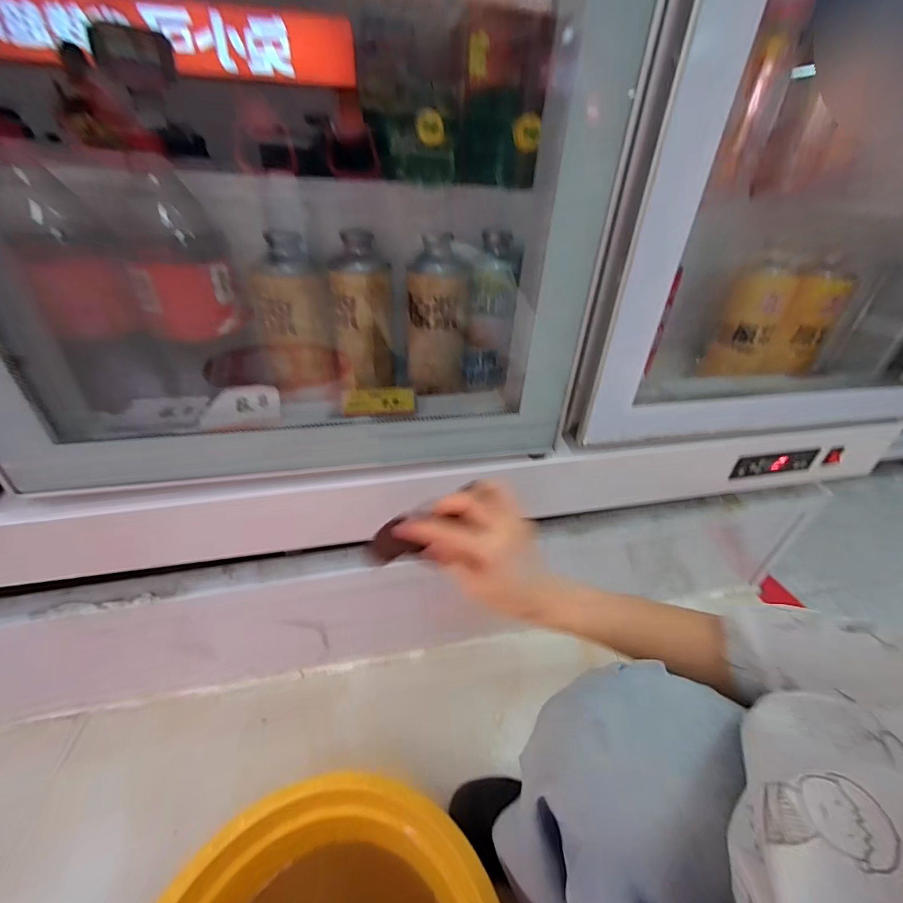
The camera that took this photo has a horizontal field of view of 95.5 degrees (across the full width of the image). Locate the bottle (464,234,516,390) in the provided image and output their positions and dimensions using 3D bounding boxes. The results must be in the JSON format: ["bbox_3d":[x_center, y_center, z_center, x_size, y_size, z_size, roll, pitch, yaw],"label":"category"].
[{"bbox_3d":[0.051,-0.183,0.557,0.061,0.192,0.063,2,39,2],"label":"bottle"}]

